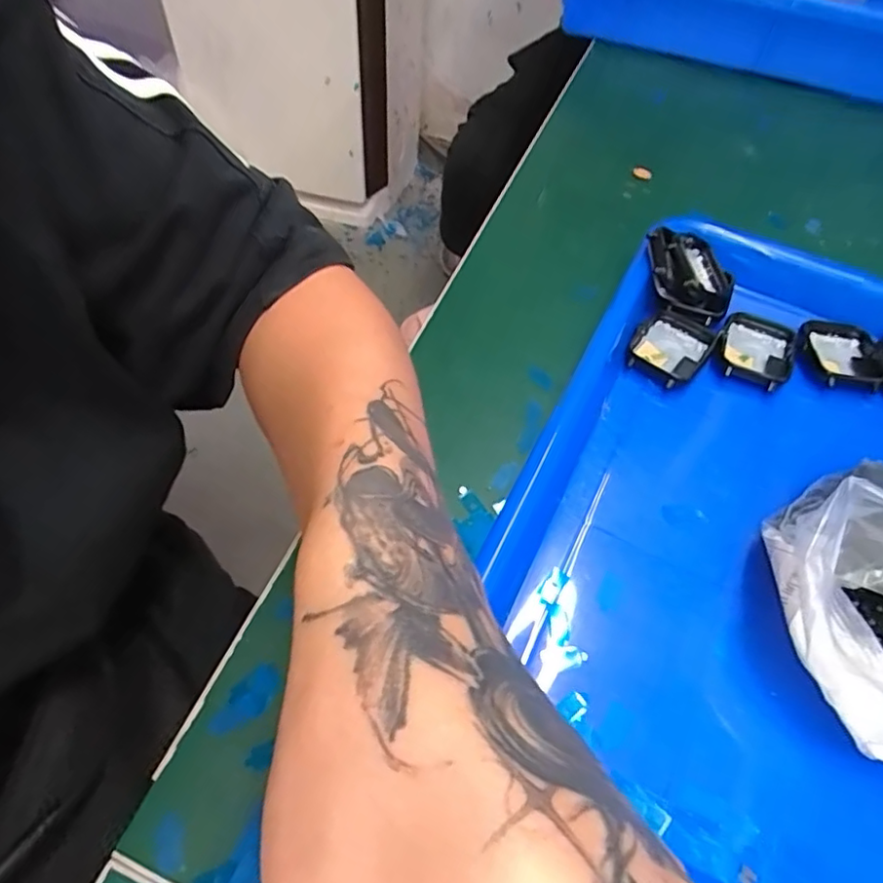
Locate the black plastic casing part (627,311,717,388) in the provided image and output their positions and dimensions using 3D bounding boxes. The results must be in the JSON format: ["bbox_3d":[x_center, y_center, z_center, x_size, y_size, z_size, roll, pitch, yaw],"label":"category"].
[{"bbox_3d":[0.121,-0.050,0.322,0.036,0.012,0.046,35,60,19],"label":"black plastic casing part"}]

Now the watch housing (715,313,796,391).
[{"bbox_3d":[0.166,-0.048,0.319,0.037,0.008,0.044,26,58,14],"label":"watch housing"}]

